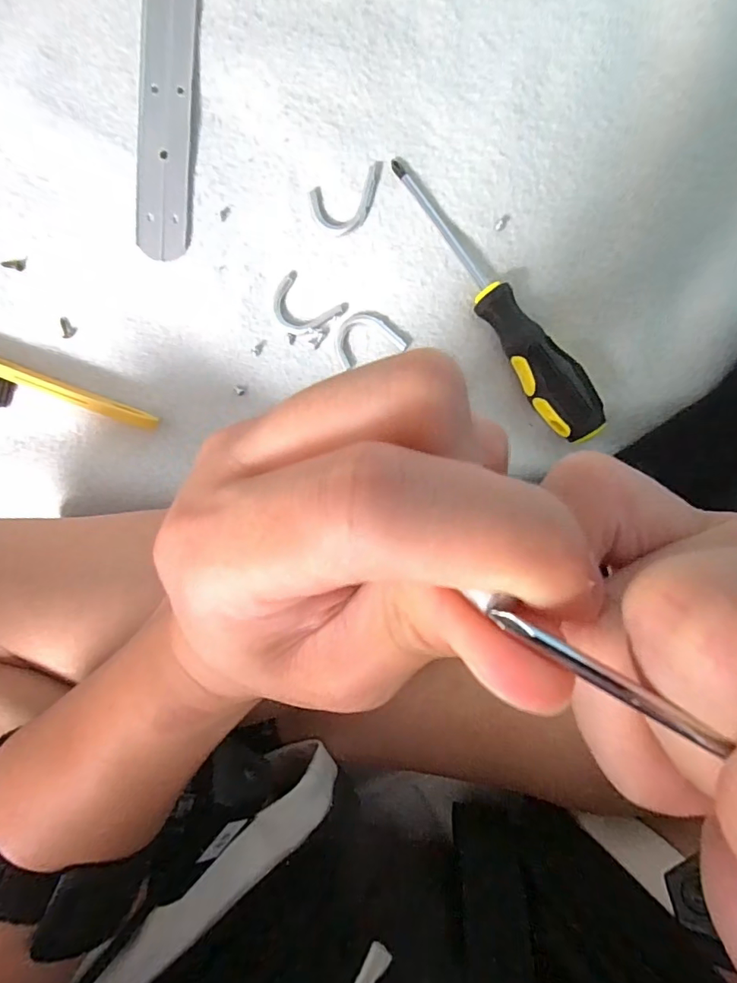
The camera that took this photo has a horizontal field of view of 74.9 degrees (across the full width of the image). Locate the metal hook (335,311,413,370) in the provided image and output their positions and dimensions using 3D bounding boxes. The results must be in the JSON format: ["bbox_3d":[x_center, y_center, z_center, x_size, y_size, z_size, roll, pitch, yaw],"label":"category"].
[{"bbox_3d":[0.001,-0.102,0.314,0.047,0.004,0.031,-15,93,6],"label":"metal hook"}]

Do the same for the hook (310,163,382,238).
[{"bbox_3d":[-0.011,-0.182,0.301,0.048,0.006,0.032,-18,93,6],"label":"hook"}]

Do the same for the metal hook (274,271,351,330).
[{"bbox_3d":[-0.041,-0.120,0.315,0.046,0.004,0.031,32,97,2],"label":"metal hook"}]

